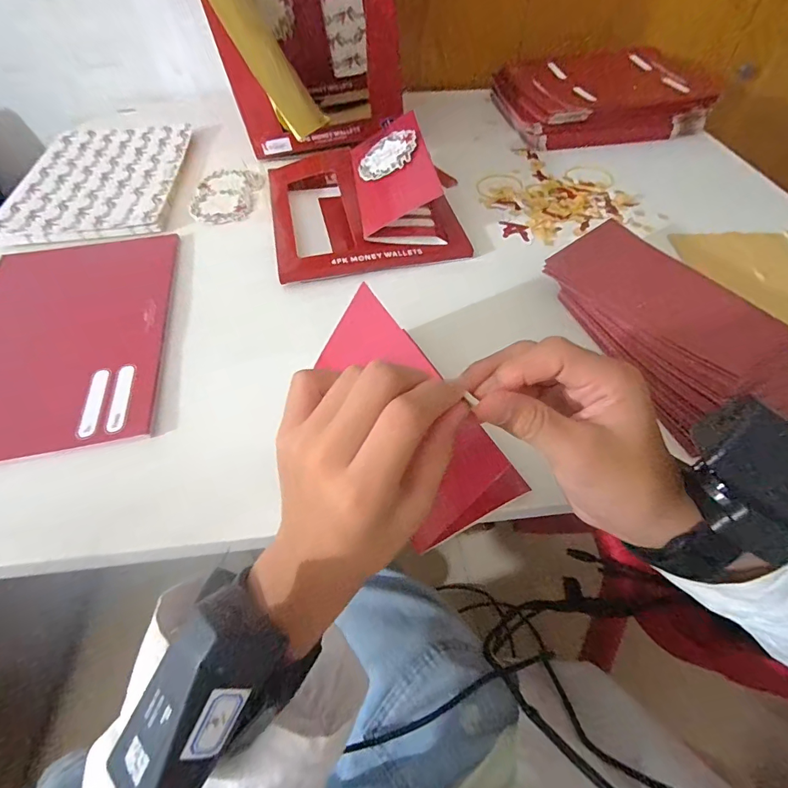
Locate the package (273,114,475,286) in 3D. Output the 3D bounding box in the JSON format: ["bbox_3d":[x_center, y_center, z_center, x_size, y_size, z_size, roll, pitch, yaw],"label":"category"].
[{"bbox_3d":[-0.036,-0.232,0.471,0.200,0.066,0.240,-10,52,-7],"label":"package"}]

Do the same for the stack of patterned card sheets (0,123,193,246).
[{"bbox_3d":[-0.361,-0.269,0.536,0.178,0.017,0.270,-6,51,-4],"label":"stack of patterned card sheets"}]

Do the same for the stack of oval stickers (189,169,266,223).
[{"bbox_3d":[-0.203,-0.240,0.521,0.076,0.005,0.118,-1,51,0],"label":"stack of oval stickers"}]

